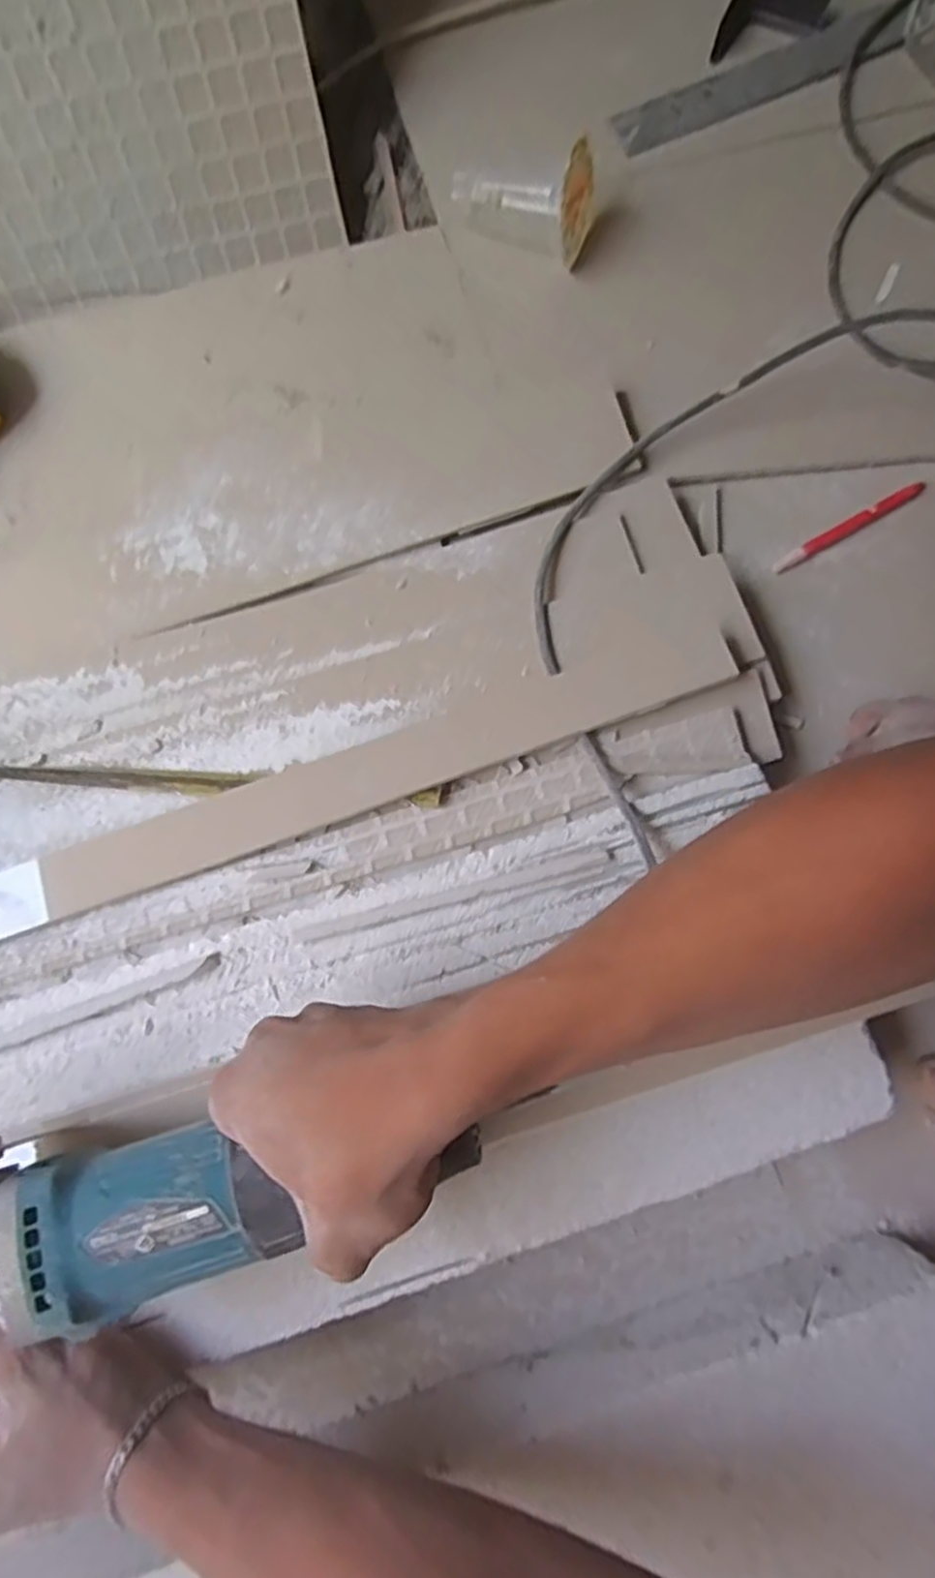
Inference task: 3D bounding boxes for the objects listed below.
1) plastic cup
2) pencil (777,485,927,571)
[{"bbox_3d":[0.042,-0.446,0.565,0.103,0.062,0.061,17,71,8],"label":"plastic cup"},{"bbox_3d":[0.275,-0.189,0.542,0.131,0.012,0.011,-31,81,-6],"label":"pencil"}]

